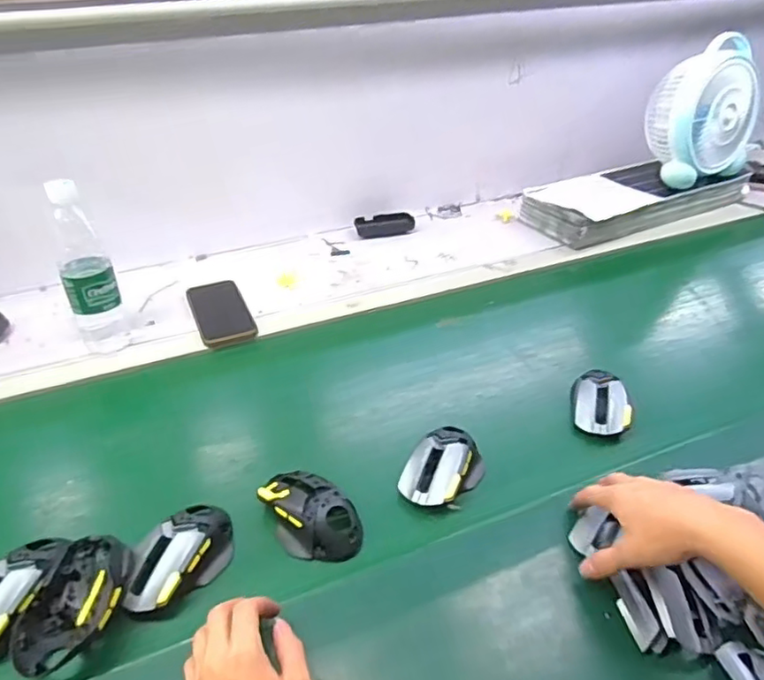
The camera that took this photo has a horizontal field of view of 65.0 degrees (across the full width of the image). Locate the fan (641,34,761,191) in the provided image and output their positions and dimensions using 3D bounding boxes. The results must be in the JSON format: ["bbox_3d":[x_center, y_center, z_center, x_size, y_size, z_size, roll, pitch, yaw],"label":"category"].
[{"bbox_3d":[0.599,-0.429,1.123,0.193,0.222,0.114,-19,38,-20],"label":"fan"}]

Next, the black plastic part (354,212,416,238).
[{"bbox_3d":[0.005,-0.217,1.123,0.108,0.037,0.030,-4,36,-1],"label":"black plastic part"}]

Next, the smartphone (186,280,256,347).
[{"bbox_3d":[-0.243,-0.044,0.901,0.077,0.005,0.159,-21,46,-14],"label":"smartphone"}]

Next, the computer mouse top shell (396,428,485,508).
[{"bbox_3d":[0.065,0.135,0.637,0.064,0.031,0.099,24,44,33],"label":"computer mouse top shell"}]

